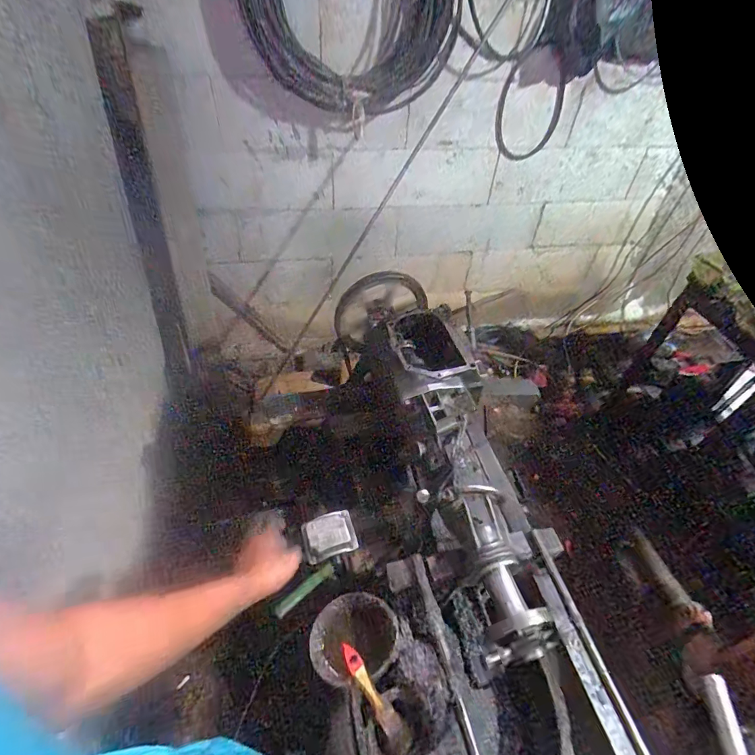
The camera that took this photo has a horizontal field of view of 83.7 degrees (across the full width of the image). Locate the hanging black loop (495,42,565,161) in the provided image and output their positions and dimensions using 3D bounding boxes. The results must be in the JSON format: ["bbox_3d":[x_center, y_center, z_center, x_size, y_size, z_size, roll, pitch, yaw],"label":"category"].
[{"bbox_3d":[0.520,-0.919,1.430,0.251,0.338,0.026,-6,47,-11],"label":"hanging black loop"}]

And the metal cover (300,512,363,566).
[{"bbox_3d":[-0.085,0.281,0.744,0.090,0.030,0.082,-10,48,-14],"label":"metal cover"}]

